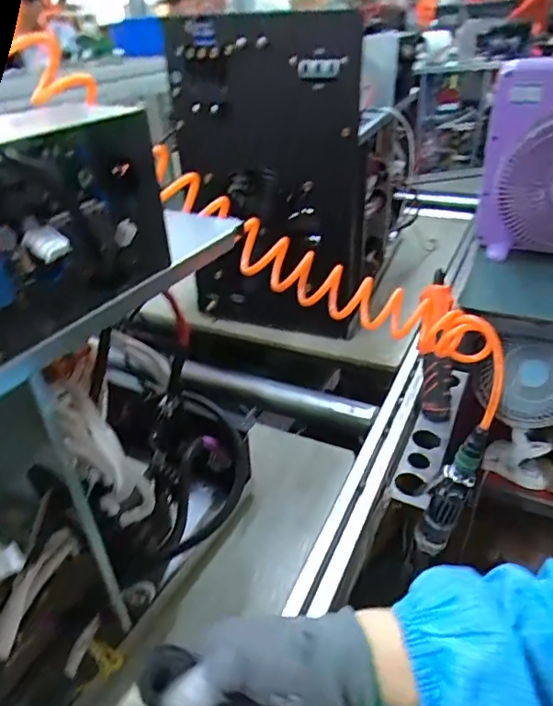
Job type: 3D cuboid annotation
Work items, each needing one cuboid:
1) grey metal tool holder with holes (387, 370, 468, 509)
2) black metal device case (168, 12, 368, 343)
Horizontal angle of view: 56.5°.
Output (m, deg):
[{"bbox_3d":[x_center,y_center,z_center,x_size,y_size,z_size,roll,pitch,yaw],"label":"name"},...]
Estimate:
[{"bbox_3d":[0.217,0.113,0.721,0.052,0.022,0.267,13,37,23],"label":"grey metal tool holder with holes"},{"bbox_3d":[-0.019,-0.239,0.781,0.290,0.456,0.067,10,36,19],"label":"black metal device case"}]

